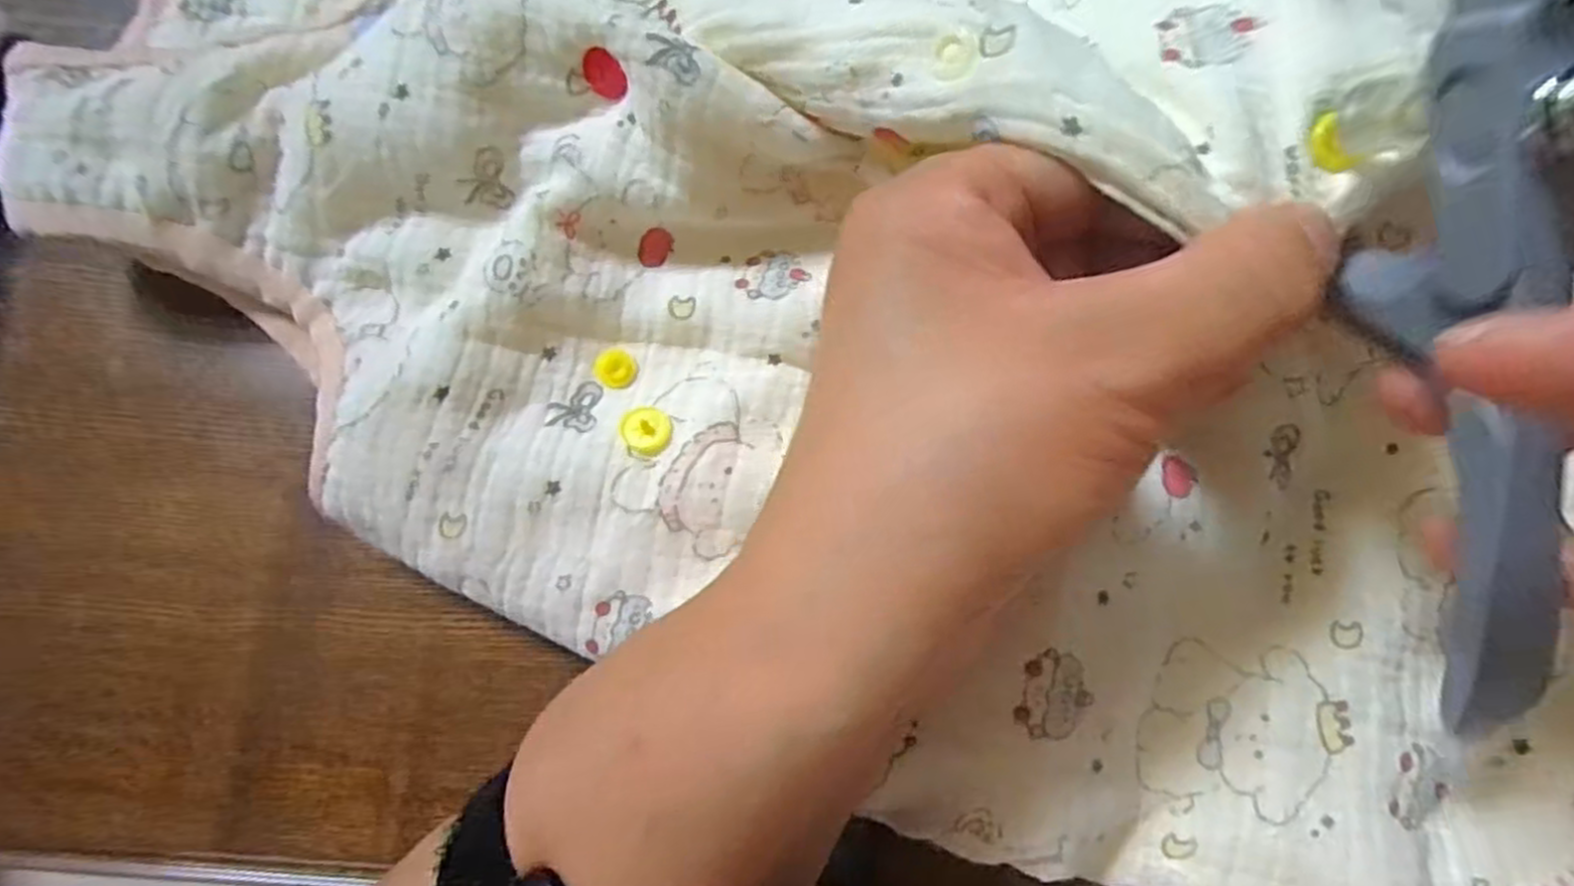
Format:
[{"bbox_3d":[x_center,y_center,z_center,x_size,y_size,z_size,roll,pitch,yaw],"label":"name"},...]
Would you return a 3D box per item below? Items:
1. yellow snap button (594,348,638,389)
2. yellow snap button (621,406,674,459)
[{"bbox_3d":[-0.045,-0.019,0.206,0.011,0.004,0.010,-4,72,-1],"label":"yellow snap button"},{"bbox_3d":[-0.035,-0.003,0.197,0.013,0.004,0.013,0,72,0],"label":"yellow snap button"}]

